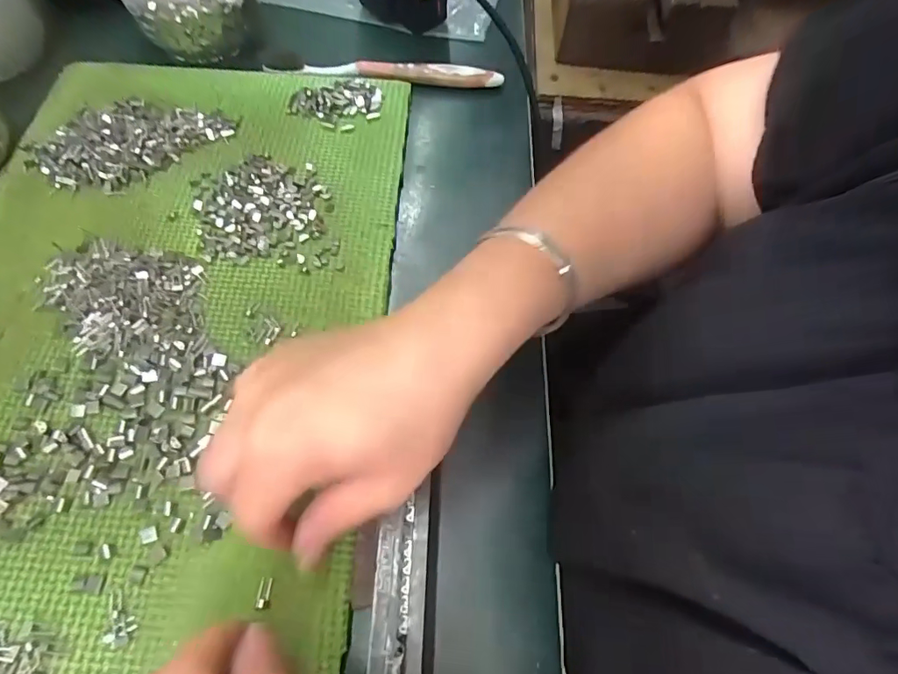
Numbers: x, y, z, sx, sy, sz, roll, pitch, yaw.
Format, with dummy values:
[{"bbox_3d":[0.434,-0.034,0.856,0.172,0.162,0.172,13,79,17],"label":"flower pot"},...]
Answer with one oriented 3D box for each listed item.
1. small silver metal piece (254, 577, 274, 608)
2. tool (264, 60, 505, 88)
[{"bbox_3d":[-0.081,0.113,0.219,0.005,0.004,0.012,4,50,-1],"label":"small silver metal piece"},{"bbox_3d":[-0.049,-0.204,0.382,0.178,0.013,0.012,3,63,-2],"label":"tool"}]

